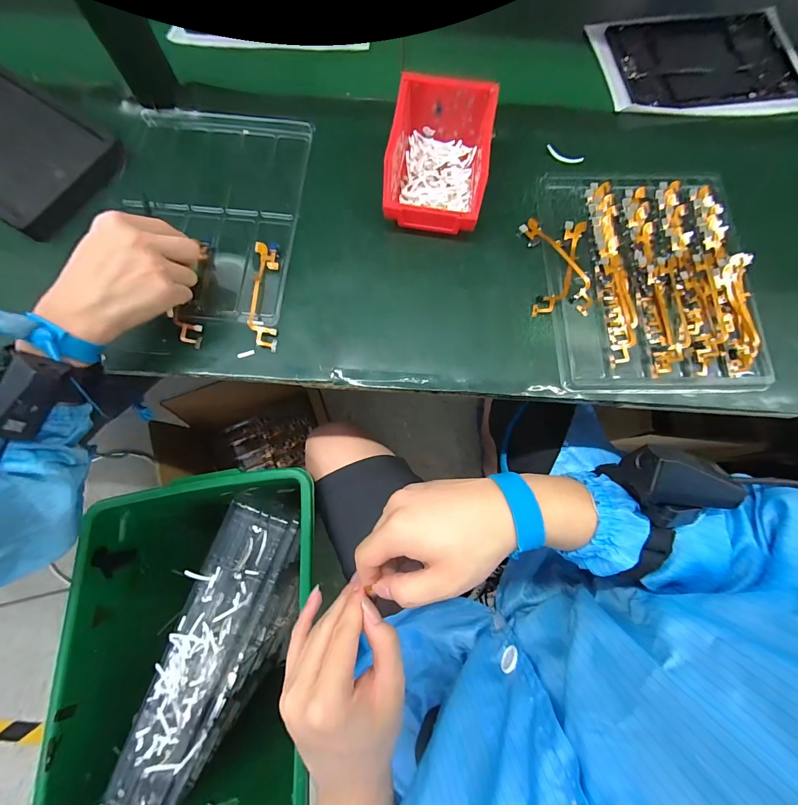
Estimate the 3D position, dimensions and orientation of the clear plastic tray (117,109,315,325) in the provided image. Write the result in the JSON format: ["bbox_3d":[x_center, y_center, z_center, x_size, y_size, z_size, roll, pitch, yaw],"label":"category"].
[{"bbox_3d":[-0.227,-0.237,0.431,0.215,0.016,0.291,5,75,1],"label":"clear plastic tray"}]

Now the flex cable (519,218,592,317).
[{"bbox_3d":[0.186,-0.161,0.409,0.036,0.006,0.132,-26,77,-7],"label":"flex cable"}]

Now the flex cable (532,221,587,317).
[{"bbox_3d":[0.188,-0.155,0.406,0.028,0.007,0.131,23,76,5],"label":"flex cable"}]

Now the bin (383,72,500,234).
[{"bbox_3d":[0.045,-0.274,0.406,0.104,0.077,0.144,9,75,2],"label":"bin"}]

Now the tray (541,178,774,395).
[{"bbox_3d":[0.283,-0.146,0.406,0.221,0.013,0.274,1,75,0],"label":"tray"}]

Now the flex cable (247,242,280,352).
[{"bbox_3d":[-0.148,-0.121,0.392,0.027,0.009,0.130,-2,75,-1],"label":"flex cable"}]

